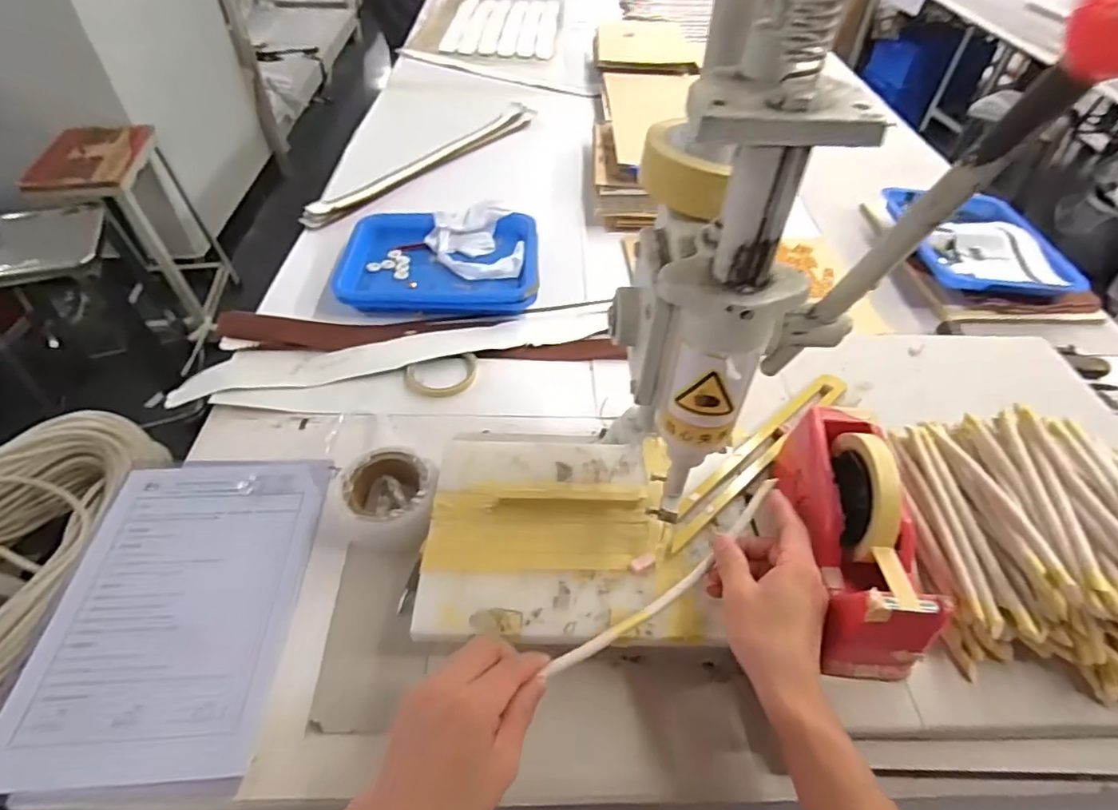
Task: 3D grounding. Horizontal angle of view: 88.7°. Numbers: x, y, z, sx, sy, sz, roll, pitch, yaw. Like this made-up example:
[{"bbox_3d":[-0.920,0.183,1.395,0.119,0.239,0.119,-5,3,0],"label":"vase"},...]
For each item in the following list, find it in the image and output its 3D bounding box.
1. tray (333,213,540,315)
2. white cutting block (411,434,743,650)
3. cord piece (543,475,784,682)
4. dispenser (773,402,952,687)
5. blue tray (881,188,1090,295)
[{"bbox_3d":[-0.179,-0.216,0.869,0.290,0.042,0.209,-2,50,-4],"label":"tray"},{"bbox_3d":[0.014,0.108,0.527,0.262,0.028,0.215,2,50,0],"label":"white cutting block"},{"bbox_3d":[0.096,0.138,0.459,0.253,0.026,0.019,-32,58,-21],"label":"cord piece"},{"bbox_3d":[0.239,0.093,0.461,0.074,0.110,0.204,5,50,3],"label":"dispenser"},{"bbox_3d":[0.674,-0.268,0.929,0.211,0.039,0.266,1,48,-2],"label":"blue tray"}]

